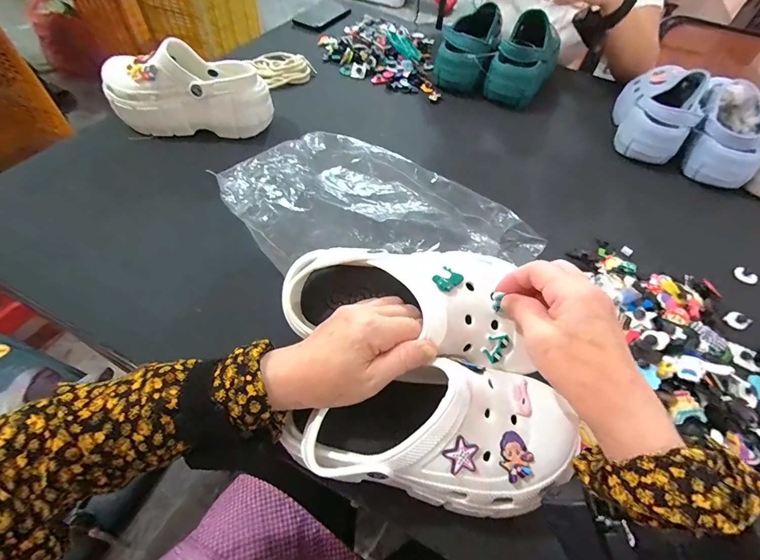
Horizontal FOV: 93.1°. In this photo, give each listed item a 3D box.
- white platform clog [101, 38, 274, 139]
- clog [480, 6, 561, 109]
[{"bbox_3d":[-0.288,-0.280,0.548,0.233,0.113,0.087,-8,56,-11],"label":"white platform clog"},{"bbox_3d":[0.303,-0.455,0.723,0.104,0.111,0.256,26,57,13],"label":"clog"}]

